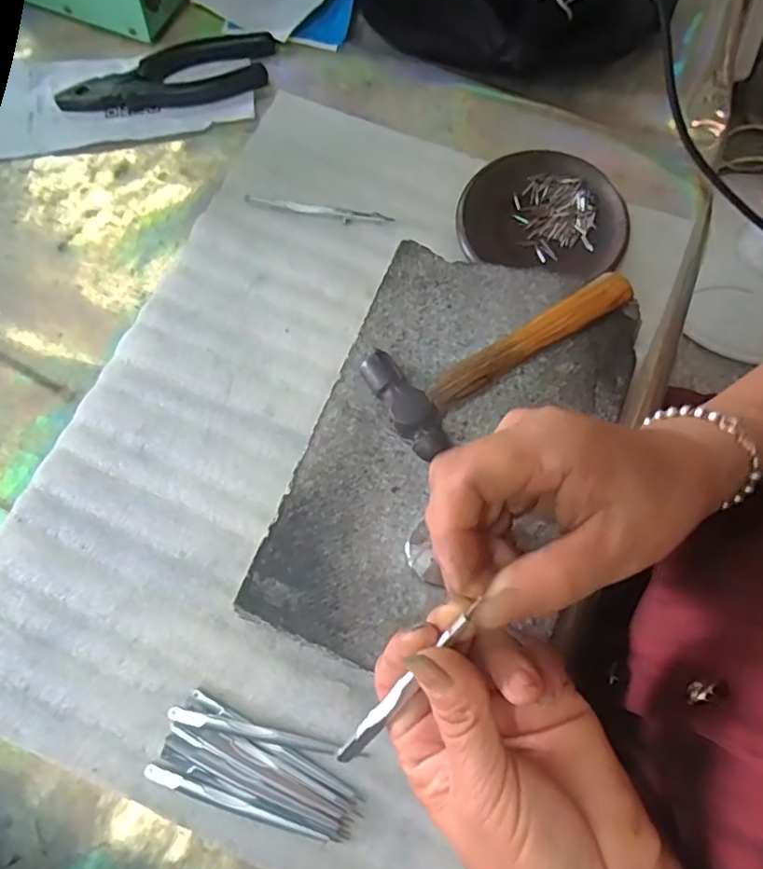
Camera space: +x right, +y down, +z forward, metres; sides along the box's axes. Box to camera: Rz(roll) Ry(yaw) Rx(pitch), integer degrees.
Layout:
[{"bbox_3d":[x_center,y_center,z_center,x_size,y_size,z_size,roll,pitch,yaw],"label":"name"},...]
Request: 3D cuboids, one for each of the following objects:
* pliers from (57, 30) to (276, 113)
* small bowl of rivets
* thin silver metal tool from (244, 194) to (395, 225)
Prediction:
[{"bbox_3d":[-0.164,-0.277,0.447,0.164,0.013,0.060,-10,72,-2],"label":"pliers"},{"bbox_3d":[0.113,-0.154,0.405,0.111,0.018,0.092,13,72,6],"label":"small bowl of rivets"},{"bbox_3d":[-0.045,-0.160,0.412,0.106,0.004,0.009,10,72,5],"label":"thin silver metal tool"}]

